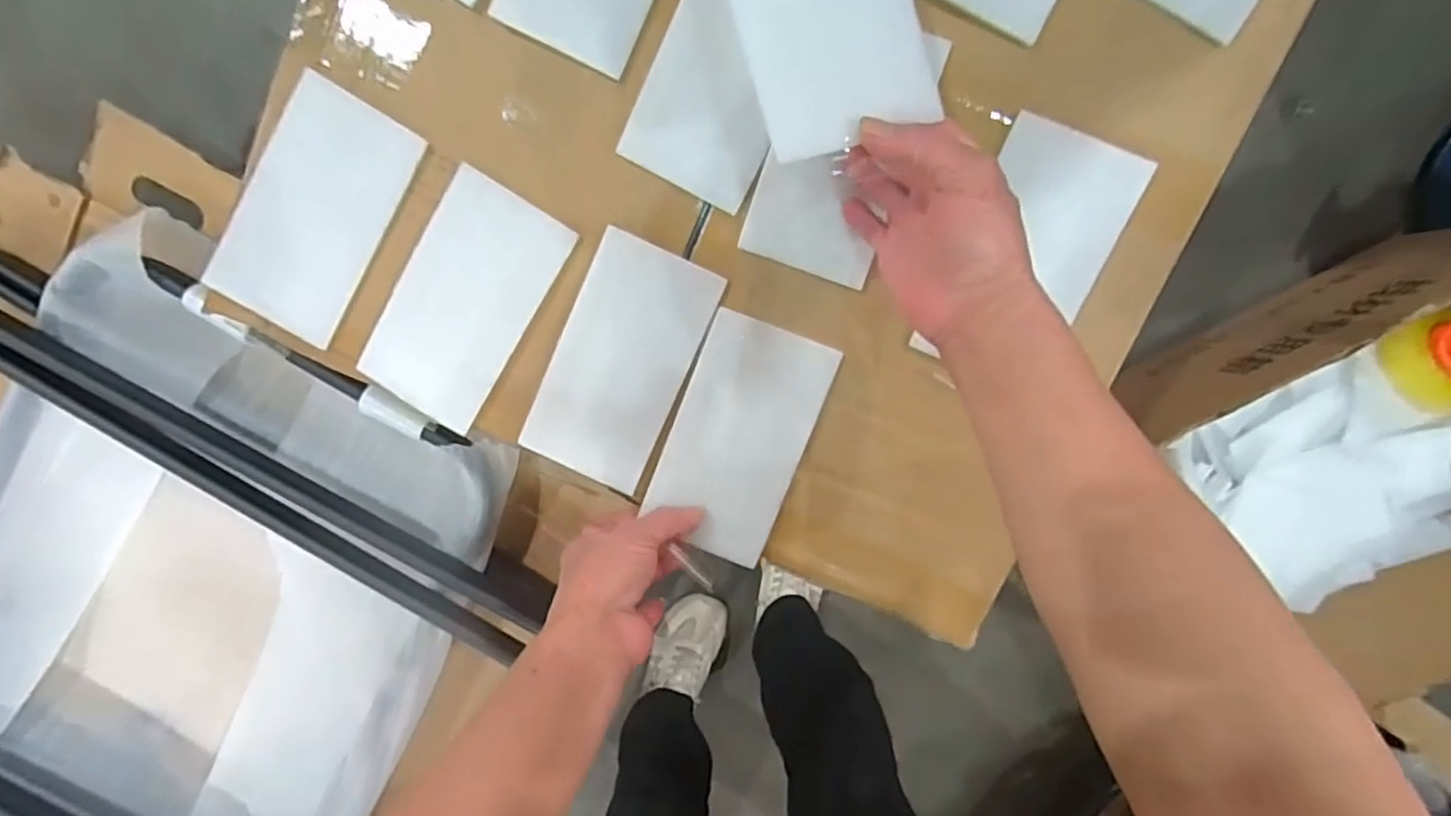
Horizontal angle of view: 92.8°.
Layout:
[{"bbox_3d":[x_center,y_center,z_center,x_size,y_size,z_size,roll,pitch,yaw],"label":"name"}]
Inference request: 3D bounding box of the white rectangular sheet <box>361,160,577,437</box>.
[{"bbox_3d":[-0.157,-0.063,0.415,0.078,0.009,0.140,31,99,-2],"label":"white rectangular sheet"}]

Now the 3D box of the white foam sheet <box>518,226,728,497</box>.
[{"bbox_3d":[-0.063,-0.027,0.418,0.080,0.008,0.142,24,99,-1],"label":"white foam sheet"}]

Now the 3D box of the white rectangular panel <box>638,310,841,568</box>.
[{"bbox_3d":[0.008,0.019,0.420,0.080,0.012,0.140,21,99,-1],"label":"white rectangular panel"}]

